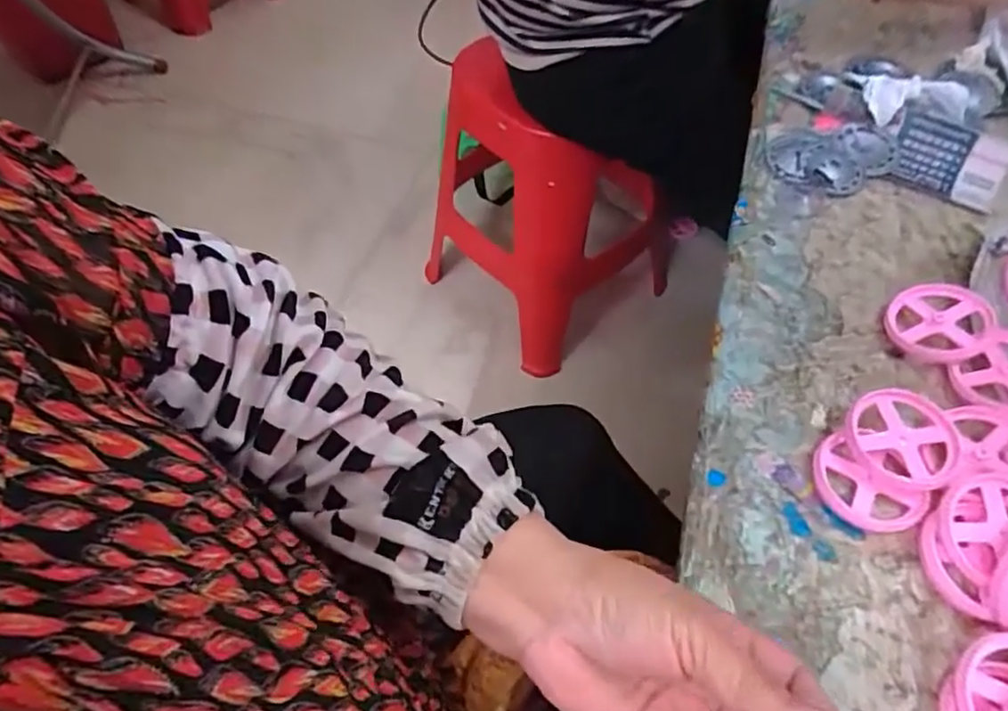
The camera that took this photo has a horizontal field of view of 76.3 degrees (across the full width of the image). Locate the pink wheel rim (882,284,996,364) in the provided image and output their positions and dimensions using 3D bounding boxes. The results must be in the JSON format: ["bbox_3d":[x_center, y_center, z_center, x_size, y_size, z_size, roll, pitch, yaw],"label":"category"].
[{"bbox_3d":[0.304,-0.024,0.450,0.062,0.014,0.062,-45,49,-17],"label":"pink wheel rim"}]

